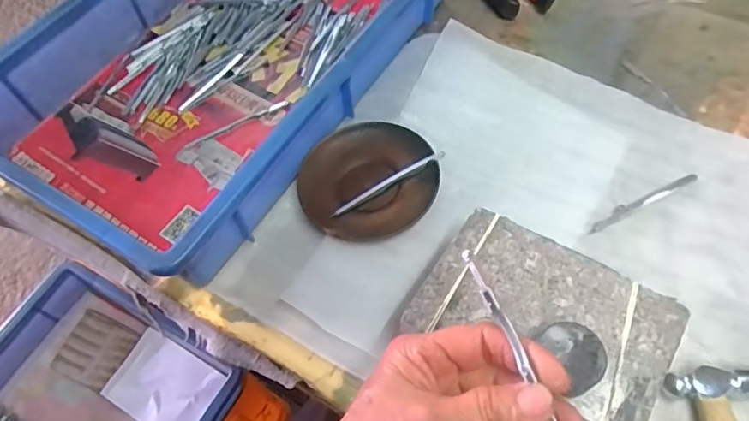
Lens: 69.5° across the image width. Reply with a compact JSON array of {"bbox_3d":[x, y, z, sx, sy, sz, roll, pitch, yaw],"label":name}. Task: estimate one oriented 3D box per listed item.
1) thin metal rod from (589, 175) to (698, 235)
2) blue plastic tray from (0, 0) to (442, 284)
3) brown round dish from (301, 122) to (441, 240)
[{"bbox_3d":[0.214,-0.007,0.433,0.104,0.004,0.011,-25,61,-10],"label":"thin metal rod"},{"bbox_3d":[-0.136,-0.153,0.502,0.266,0.078,0.414,27,65,18],"label":"blue plastic tray"},{"bbox_3d":[-0.005,-0.026,0.444,0.112,0.016,0.098,-27,62,-12],"label":"brown round dish"}]

